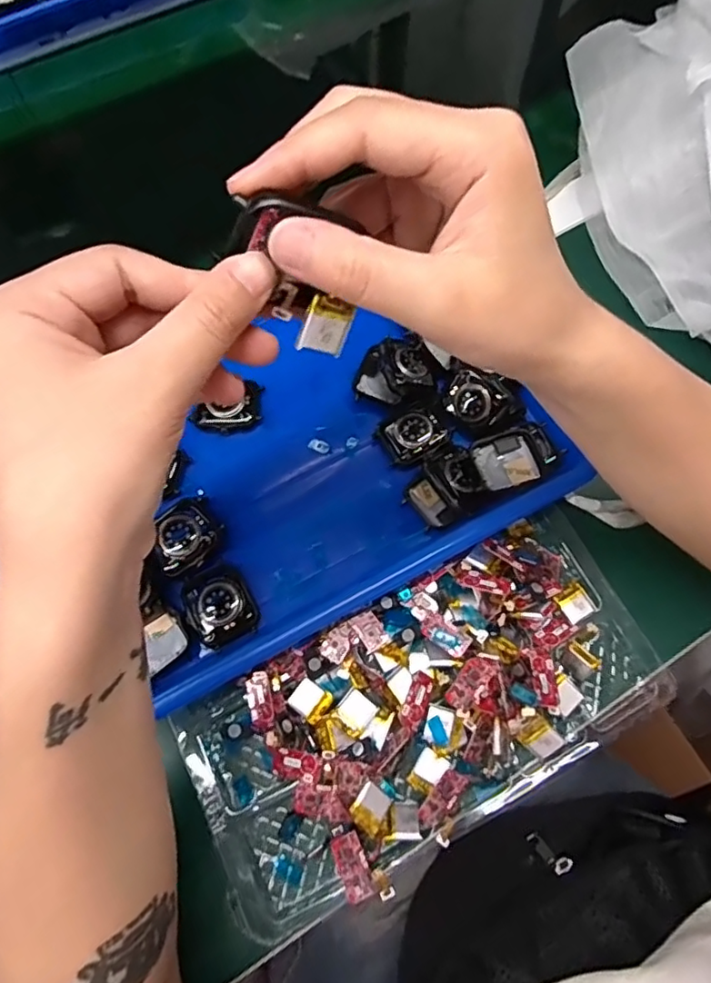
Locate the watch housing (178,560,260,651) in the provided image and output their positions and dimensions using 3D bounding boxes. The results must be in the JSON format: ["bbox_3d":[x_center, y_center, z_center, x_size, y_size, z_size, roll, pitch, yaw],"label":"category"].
[{"bbox_3d":[-0.078,0.065,0.334,0.036,0.012,0.045,-28,70,-10],"label":"watch housing"}]

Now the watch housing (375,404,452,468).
[{"bbox_3d":[0.037,-0.036,0.371,0.041,0.014,0.037,-27,70,-10],"label":"watch housing"}]

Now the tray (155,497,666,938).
[{"bbox_3d":[0.040,0.118,0.324,0.259,0.036,0.126,-27,70,-10],"label":"tray"}]

